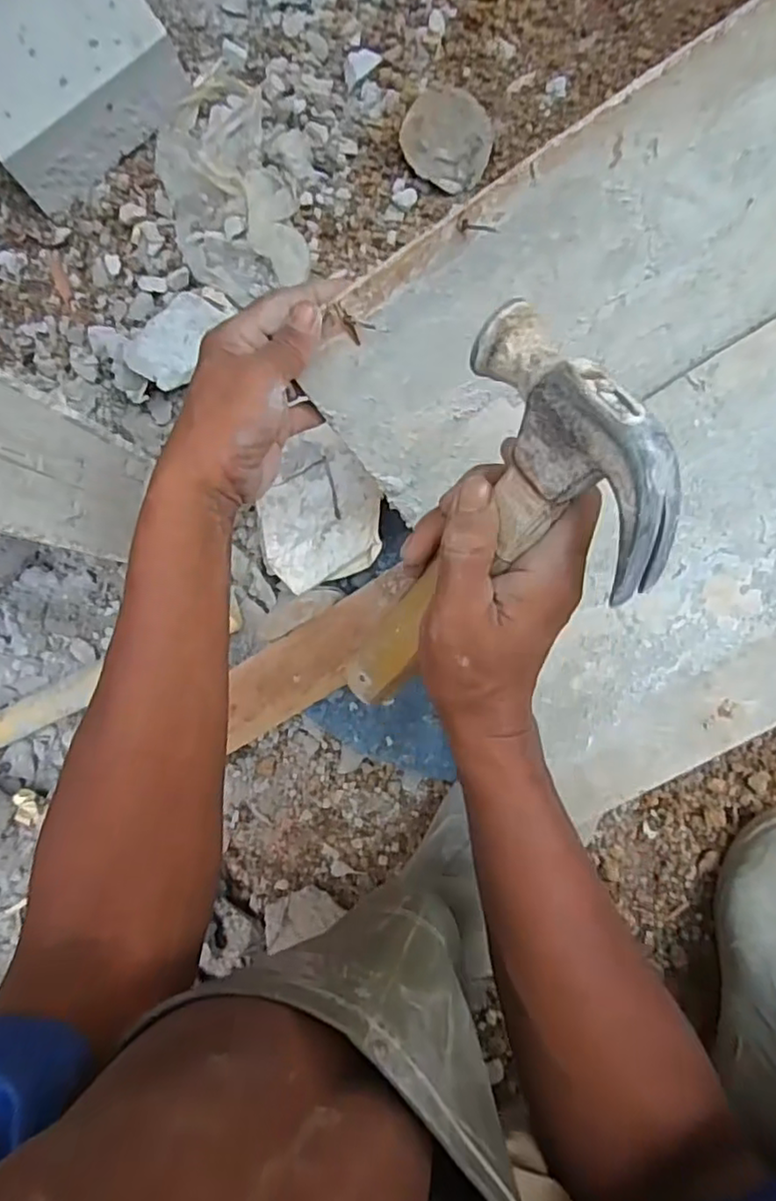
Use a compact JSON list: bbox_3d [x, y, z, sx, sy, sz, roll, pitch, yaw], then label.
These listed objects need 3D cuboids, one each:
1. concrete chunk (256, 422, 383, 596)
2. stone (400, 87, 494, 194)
[{"bbox_3d":[-0.068,-0.085,0.587,0.118,0.027,0.137,-20,83,6],"label":"concrete chunk"},{"bbox_3d":[0.060,-0.449,0.621,0.089,0.031,0.087,-1,86,8],"label":"stone"}]

